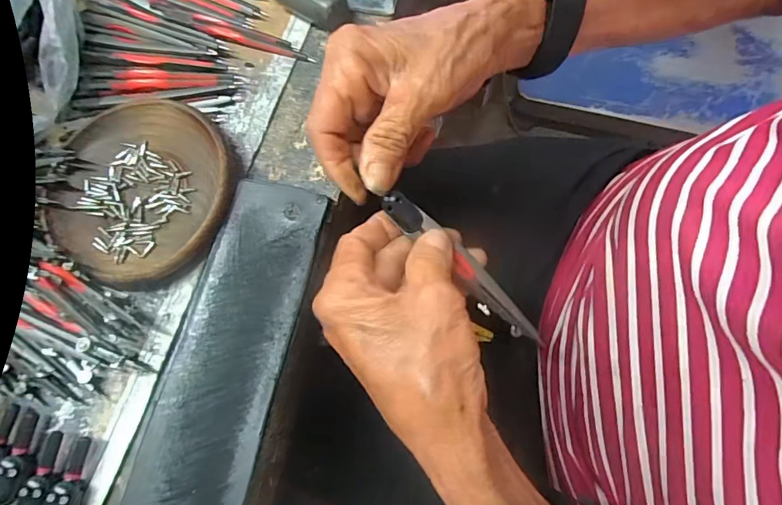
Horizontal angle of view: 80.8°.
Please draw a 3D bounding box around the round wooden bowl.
[{"bbox_3d":[-0.147,-0.038,0.274,0.108,0.019,0.107,-1,72,4],"label":"round wooden bowl"}]

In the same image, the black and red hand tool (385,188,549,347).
[{"bbox_3d":[0.038,0.009,0.237,0.108,0.007,0.013,44,78,-6],"label":"black and red hand tool"}]

